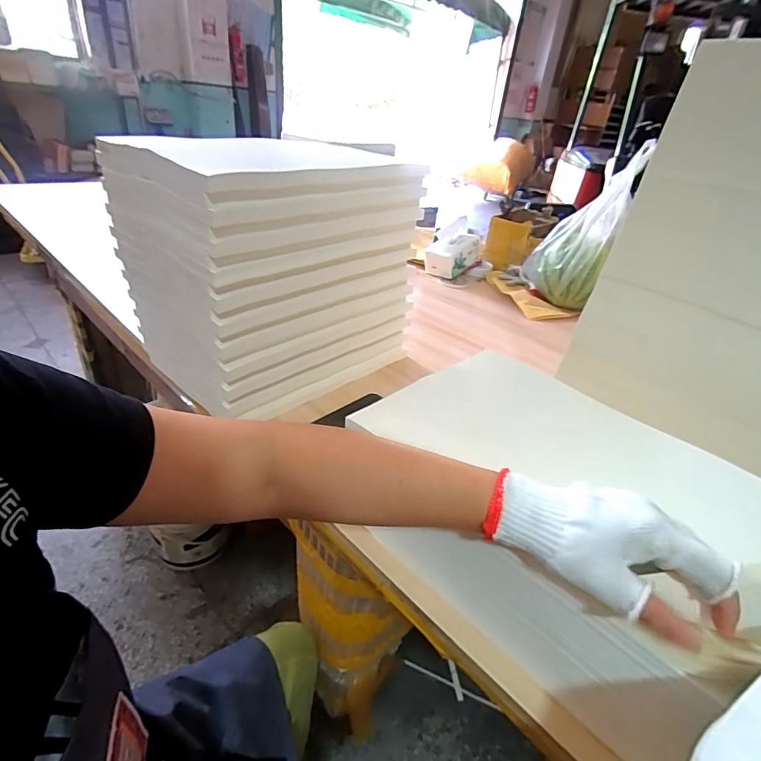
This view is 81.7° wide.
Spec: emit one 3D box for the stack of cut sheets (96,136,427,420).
[{"bbox_3d":[-0.158,-0.169,0.693,0.251,0.326,0.361,28,38,30],"label":"stack of cut sheets"}]

